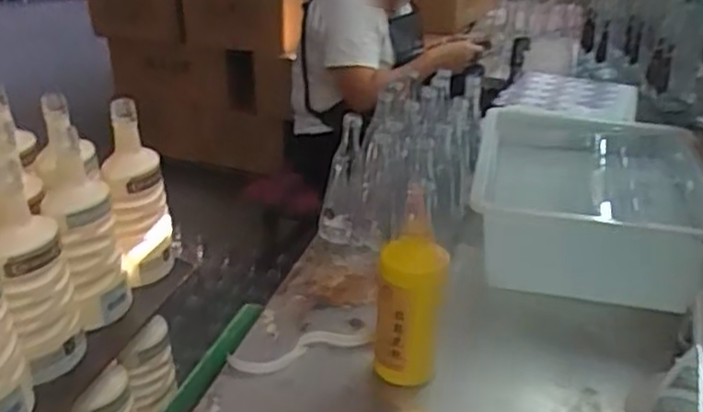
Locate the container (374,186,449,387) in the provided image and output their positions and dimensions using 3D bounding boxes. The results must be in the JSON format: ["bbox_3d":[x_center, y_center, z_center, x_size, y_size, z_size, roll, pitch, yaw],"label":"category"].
[{"bbox_3d":[0.074,0.113,0.901,0.078,0.203,0.094,7,26,10],"label":"container"}]

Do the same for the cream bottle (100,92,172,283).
[{"bbox_3d":[-0.282,-0.008,0.976,0.077,0.251,0.072,-8,27,-16],"label":"cream bottle"}]

